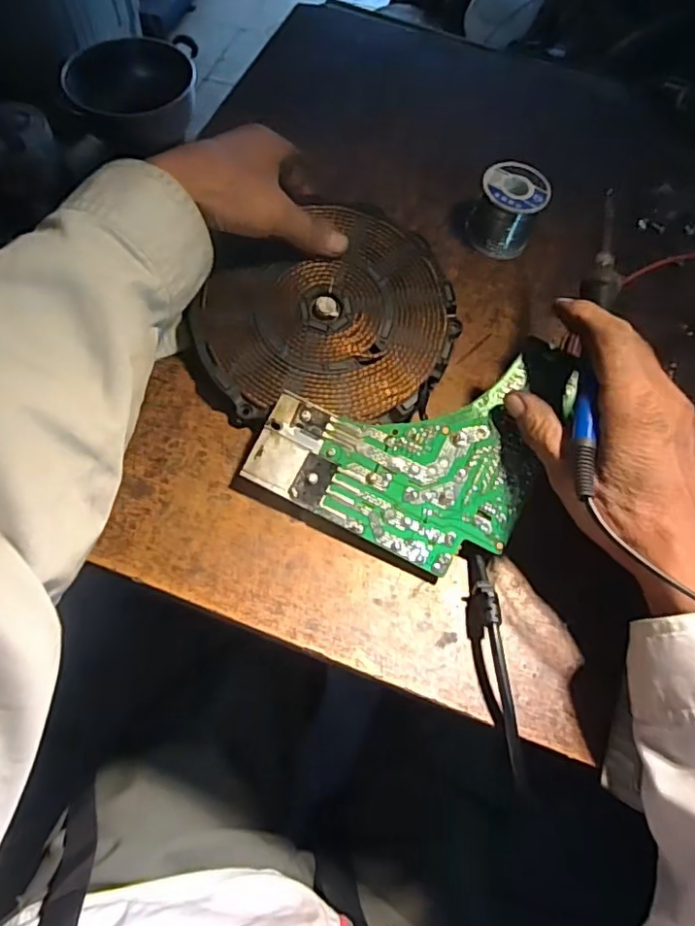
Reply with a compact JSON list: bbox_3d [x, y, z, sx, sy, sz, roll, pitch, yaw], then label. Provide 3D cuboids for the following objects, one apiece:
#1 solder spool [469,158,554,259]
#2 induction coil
[{"bbox_3d":[0.126,-0.198,0.463,0.049,0.052,0.046,1,64,-3],"label":"solder spool"},{"bbox_3d":[-0.014,-0.106,0.417,0.176,0.029,0.159,-5,64,-6],"label":"induction coil"}]

